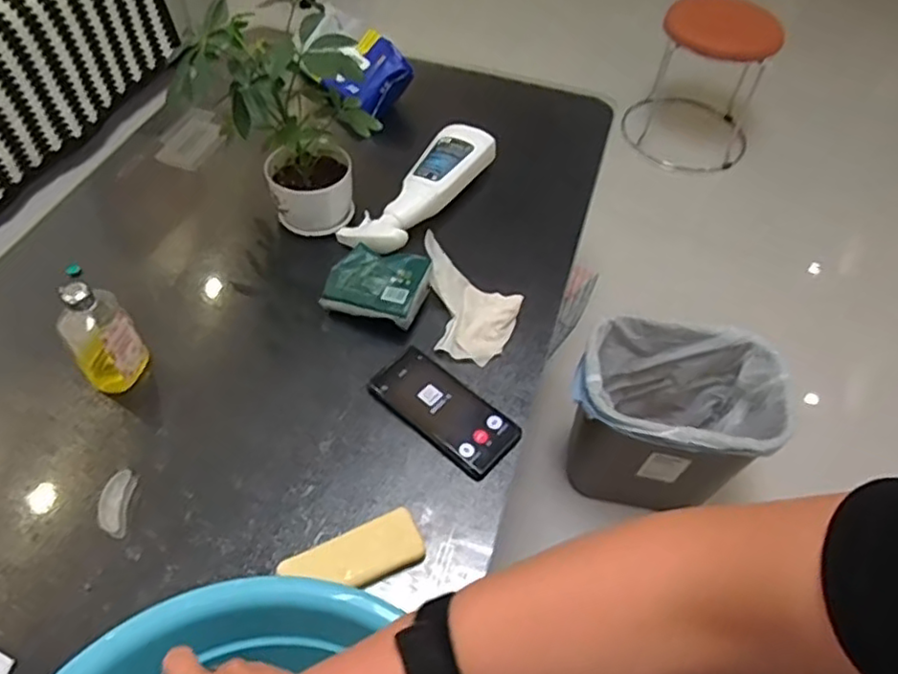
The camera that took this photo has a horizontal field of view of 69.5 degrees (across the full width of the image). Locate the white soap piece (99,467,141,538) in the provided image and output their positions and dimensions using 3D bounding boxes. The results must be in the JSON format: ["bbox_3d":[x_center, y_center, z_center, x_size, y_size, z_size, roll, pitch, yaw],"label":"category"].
[{"bbox_3d":[-0.318,0.158,0.619,0.027,0.018,0.061,2,52,-2],"label":"white soap piece"}]

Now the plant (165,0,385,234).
[{"bbox_3d":[-0.194,-0.256,0.797,0.163,0.228,0.137,30,56,18],"label":"plant"}]

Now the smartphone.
[{"bbox_3d":[-0.006,0.078,0.708,0.165,0.013,0.080,36,58,22],"label":"smartphone"}]

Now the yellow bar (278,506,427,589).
[{"bbox_3d":[-0.086,0.204,0.598,0.124,0.023,0.048,-20,56,-18],"label":"yellow bar"}]

